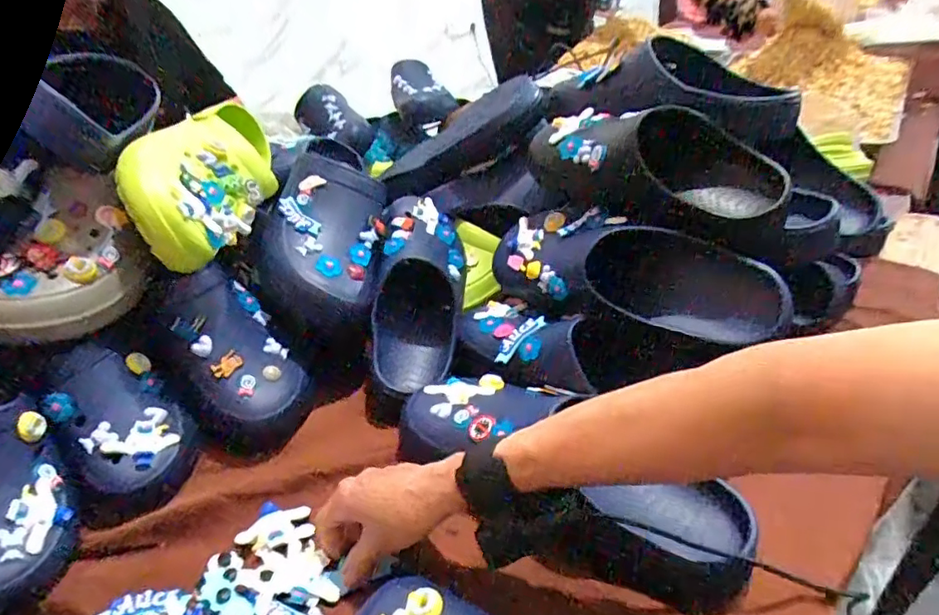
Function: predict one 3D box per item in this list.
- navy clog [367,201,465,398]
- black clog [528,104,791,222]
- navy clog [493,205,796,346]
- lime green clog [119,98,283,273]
[{"bbox_3d":[-0.053,-0.023,0.636,0.094,0.084,0.251,-1,66,8],"label":"navy clog"},{"bbox_3d":[0.176,-0.146,0.564,0.242,0.094,0.084,13,38,27],"label":"black clog"},{"bbox_3d":[0.148,-0.036,0.559,0.295,0.084,0.098,21,42,35],"label":"navy clog"},{"bbox_3d":[-0.273,-0.151,0.604,0.111,0.089,0.279,-13,34,-10],"label":"lime green clog"}]

